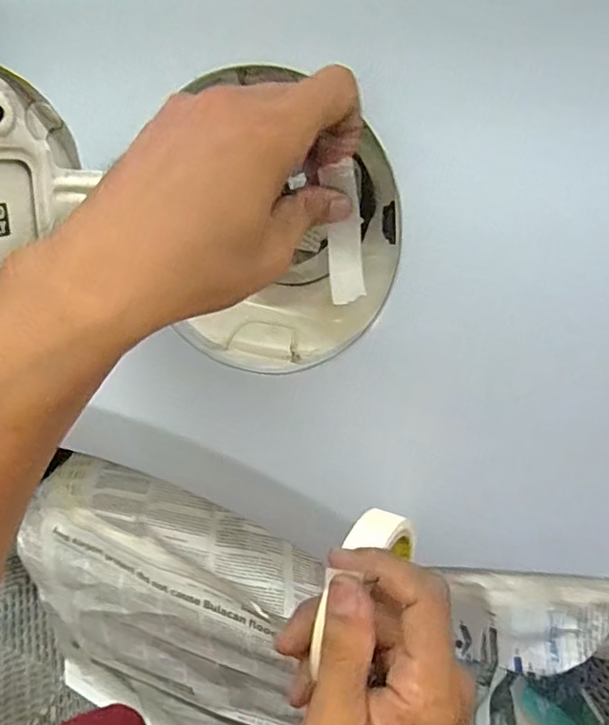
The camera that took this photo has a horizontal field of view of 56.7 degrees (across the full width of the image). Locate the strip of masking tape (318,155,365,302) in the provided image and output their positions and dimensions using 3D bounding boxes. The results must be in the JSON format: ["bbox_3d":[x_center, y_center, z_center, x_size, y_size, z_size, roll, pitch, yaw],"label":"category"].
[{"bbox_3d":[0.021,-0.071,0.307,0.020,0.073,0.030,0,35,8],"label":"strip of masking tape"}]

